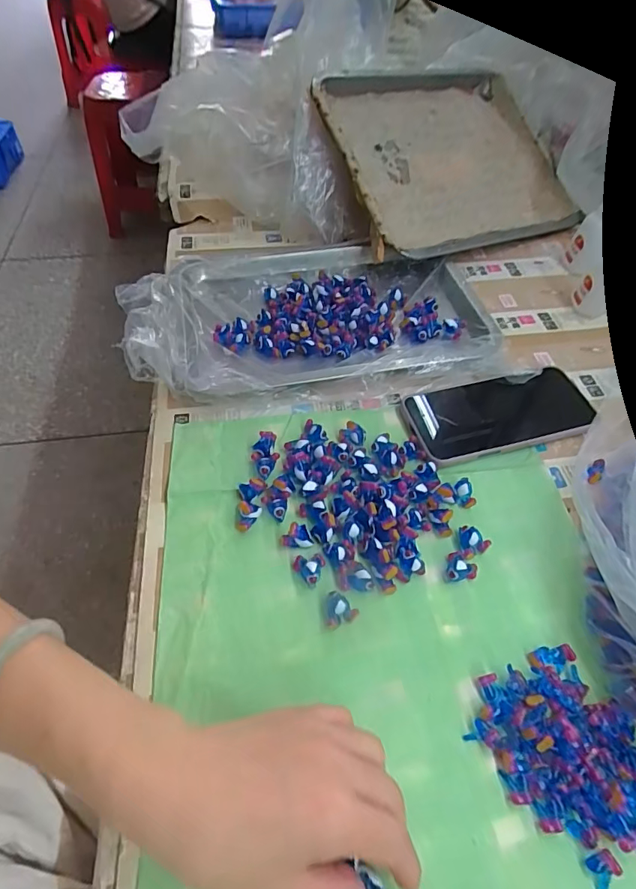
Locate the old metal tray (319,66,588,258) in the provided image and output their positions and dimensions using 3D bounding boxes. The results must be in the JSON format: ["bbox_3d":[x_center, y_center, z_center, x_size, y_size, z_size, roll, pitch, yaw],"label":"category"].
[{"bbox_3d":[0.156,-0.359,0.586,0.300,0.024,0.263,-20,80,-25],"label":"old metal tray"}]

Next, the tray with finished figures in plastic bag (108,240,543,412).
[{"bbox_3d":[-0.007,-0.139,0.468,0.354,0.038,0.230,-5,53,-6],"label":"tray with finished figures in plastic bag"}]

